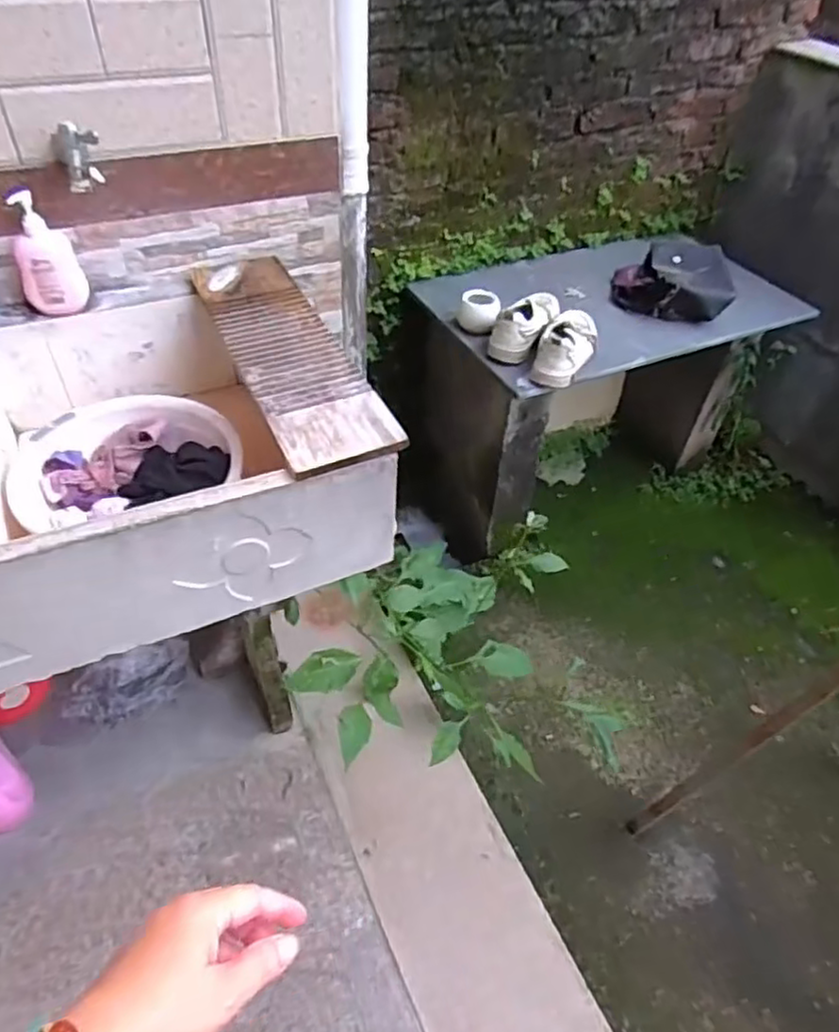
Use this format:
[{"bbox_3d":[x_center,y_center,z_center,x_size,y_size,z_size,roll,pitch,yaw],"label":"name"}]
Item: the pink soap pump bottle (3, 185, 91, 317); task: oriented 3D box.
[{"bbox_3d":[-0.601,-0.414,1.095,0.091,0.204,0.056,-18,50,-20],"label":"pink soap pump bottle"}]

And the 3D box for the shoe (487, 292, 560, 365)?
[{"bbox_3d":[0.243,-0.453,1.547,0.112,0.105,0.229,19,48,14],"label":"shoe"}]

